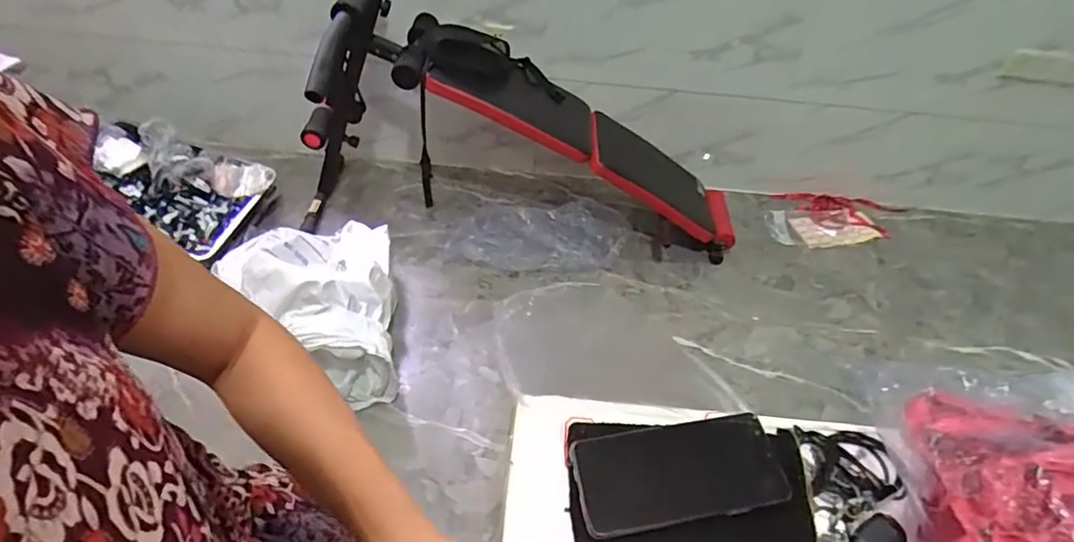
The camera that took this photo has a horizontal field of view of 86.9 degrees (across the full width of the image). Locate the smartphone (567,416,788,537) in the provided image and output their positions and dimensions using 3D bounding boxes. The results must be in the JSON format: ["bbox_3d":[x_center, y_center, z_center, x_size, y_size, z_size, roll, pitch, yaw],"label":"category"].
[{"bbox_3d":[0.116,0.165,0.468,0.166,0.011,0.078,-4,48,-11],"label":"smartphone"}]

